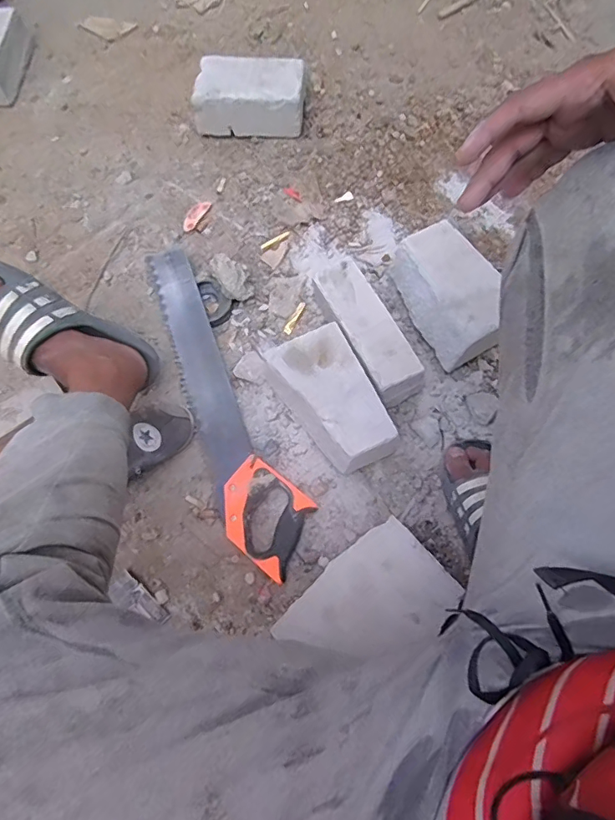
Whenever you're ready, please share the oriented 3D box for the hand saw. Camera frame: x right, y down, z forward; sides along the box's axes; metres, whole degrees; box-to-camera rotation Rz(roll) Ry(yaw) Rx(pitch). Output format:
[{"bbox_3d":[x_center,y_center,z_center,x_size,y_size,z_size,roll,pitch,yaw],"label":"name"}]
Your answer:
[{"bbox_3d":[-0.137,-0.024,0.746,0.109,0.031,0.548,-23,69,-7],"label":"hand saw"}]

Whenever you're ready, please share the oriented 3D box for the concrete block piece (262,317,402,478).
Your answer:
[{"bbox_3d":[0.040,-0.015,0.705,0.110,0.081,0.197,-31,70,-10],"label":"concrete block piece"}]

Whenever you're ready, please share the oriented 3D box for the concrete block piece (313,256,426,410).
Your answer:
[{"bbox_3d":[0.086,-0.118,0.733,0.076,0.067,0.222,-28,69,-9],"label":"concrete block piece"}]

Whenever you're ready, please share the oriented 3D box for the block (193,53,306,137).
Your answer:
[{"bbox_3d":[-0.107,-0.601,0.943,0.202,0.084,0.138,6,68,5],"label":"block"}]

